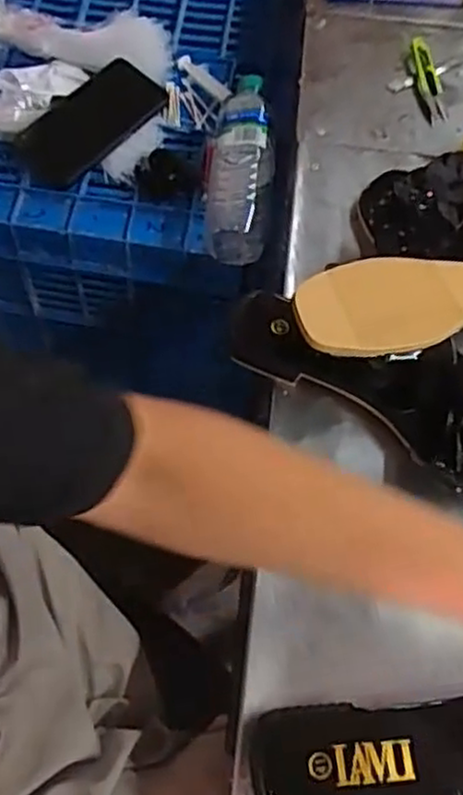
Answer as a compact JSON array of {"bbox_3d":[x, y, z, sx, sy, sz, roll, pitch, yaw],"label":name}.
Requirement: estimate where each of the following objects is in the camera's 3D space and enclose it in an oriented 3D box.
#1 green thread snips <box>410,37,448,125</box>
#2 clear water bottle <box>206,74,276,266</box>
[{"bbox_3d":[0.193,-0.310,0.686,0.024,0.014,0.101,-7,64,-7],"label":"green thread snips"},{"bbox_3d":[0.010,-0.240,0.724,0.064,0.069,0.229,7,63,0],"label":"clear water bottle"}]

